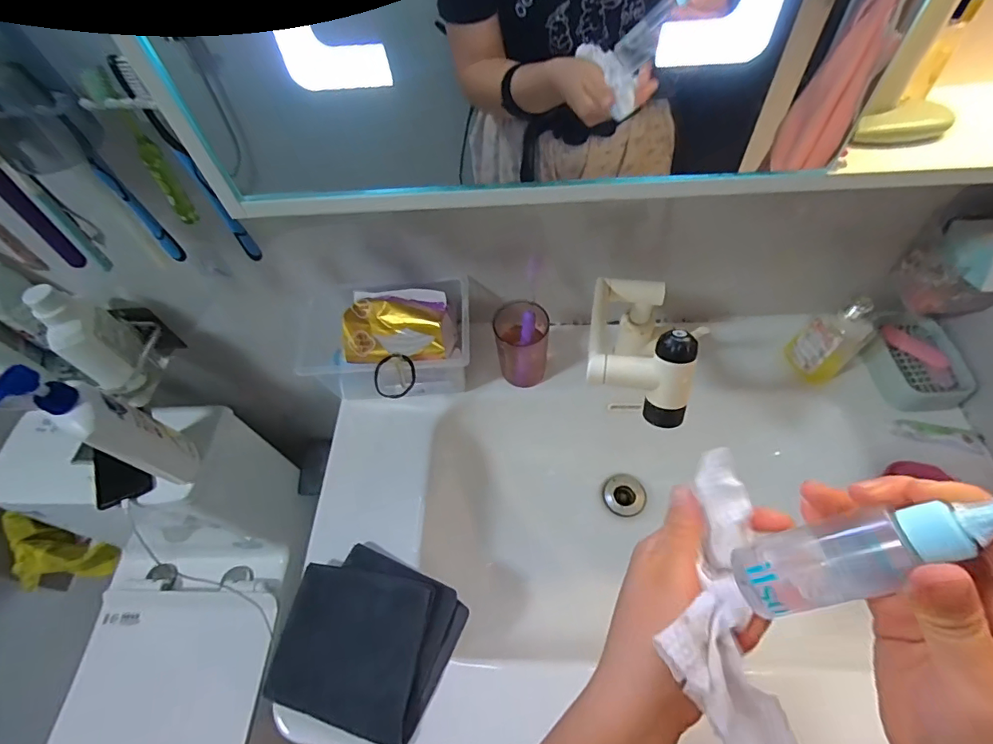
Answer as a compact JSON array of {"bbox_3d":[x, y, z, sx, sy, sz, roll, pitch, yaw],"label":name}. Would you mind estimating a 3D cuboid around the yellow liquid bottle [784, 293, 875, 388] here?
[{"bbox_3d":[0.423,-0.047,0.599,0.069,0.135,0.066,-38,62,-18],"label":"yellow liquid bottle"}]

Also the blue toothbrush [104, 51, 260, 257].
[{"bbox_3d":[-0.250,-0.165,0.403,0.016,0.176,0.019,-34,61,-16],"label":"blue toothbrush"}]

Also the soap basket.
[{"bbox_3d":[0.525,-0.013,0.608,0.093,0.036,0.128,-10,57,-1],"label":"soap basket"}]

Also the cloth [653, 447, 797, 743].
[{"bbox_3d":[0.119,0.120,0.257,0.063,0.045,0.144,4,64,8],"label":"cloth"}]

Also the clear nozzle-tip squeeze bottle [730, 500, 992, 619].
[{"bbox_3d":[0.167,0.075,0.207,0.033,0.124,0.036,17,49,-34],"label":"clear nozzle-tip squeeze bottle"}]

